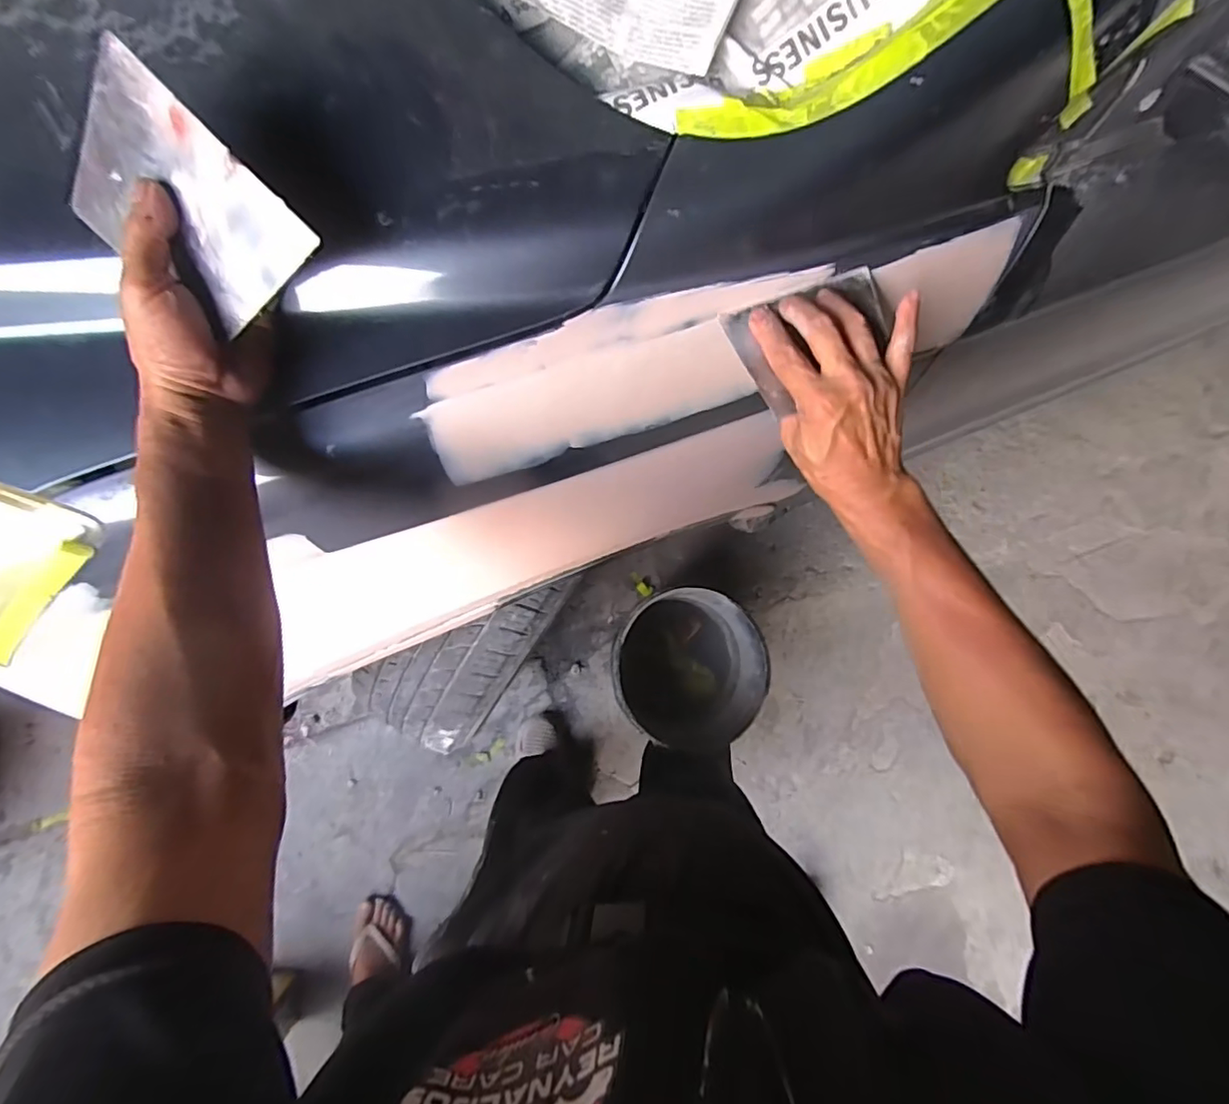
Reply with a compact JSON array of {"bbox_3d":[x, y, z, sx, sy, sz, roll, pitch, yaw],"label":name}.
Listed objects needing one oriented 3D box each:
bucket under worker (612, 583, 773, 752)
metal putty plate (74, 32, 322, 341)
[{"bbox_3d":[0.133,0.242,1.213,0.290,0.264,0.302,4,79,-5],"label":"bucket under worker"},{"bbox_3d":[-0.247,-0.195,0.326,0.134,0.006,0.091,43,111,-9],"label":"metal putty plate"}]

